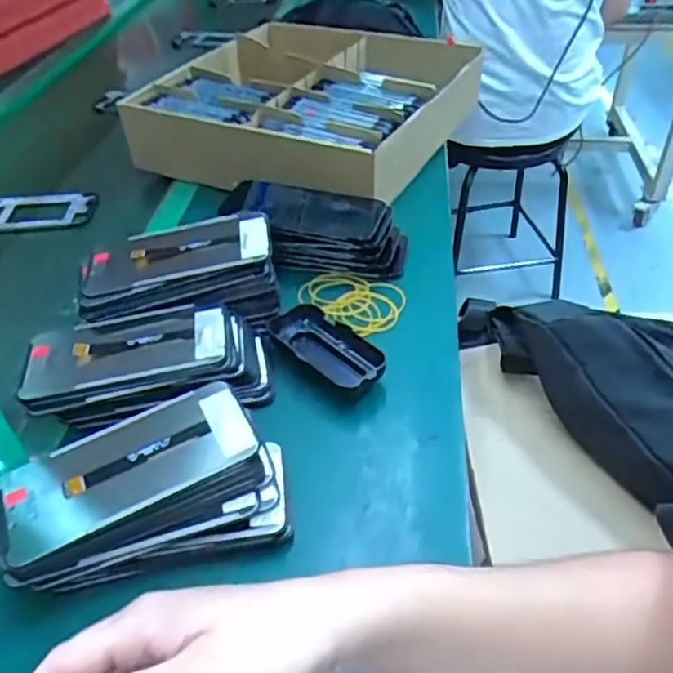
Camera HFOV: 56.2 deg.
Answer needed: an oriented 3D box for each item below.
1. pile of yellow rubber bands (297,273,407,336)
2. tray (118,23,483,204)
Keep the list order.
[{"bbox_3d":[0.013,-0.034,0.601,0.099,0.010,0.072,14,44,19],"label":"pile of yellow rubber bands"},{"bbox_3d":[-0.038,-0.315,0.831,0.348,0.099,0.382,17,45,21],"label":"tray"}]

